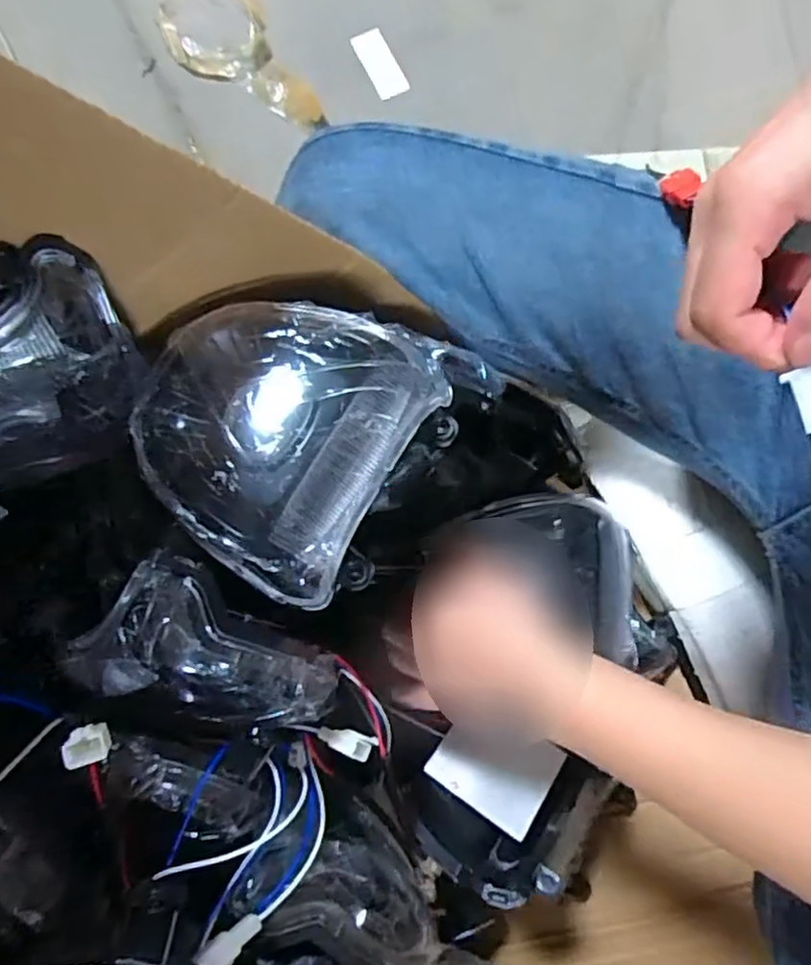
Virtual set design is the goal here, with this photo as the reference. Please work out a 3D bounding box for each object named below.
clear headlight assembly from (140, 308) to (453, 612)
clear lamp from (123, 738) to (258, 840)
[{"bbox_3d":[-0.057,-0.023,0.319,0.132,0.066,0.126,29,81,6],"label":"clear headlight assembly"},{"bbox_3d":[-0.094,0.140,0.301,0.028,0.018,0.074,-48,122,-8],"label":"clear lamp"}]

